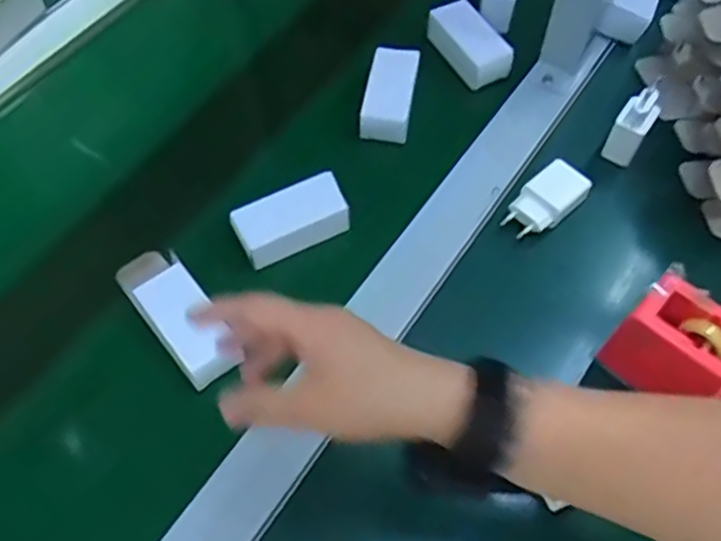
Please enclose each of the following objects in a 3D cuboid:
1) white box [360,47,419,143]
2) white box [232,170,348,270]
[{"bbox_3d":[0.028,-0.167,0.645,0.044,0.037,0.089,9,60,4],"label":"white box"},{"bbox_3d":[-0.058,-0.042,0.568,0.091,0.030,0.047,-22,63,-13],"label":"white box"}]

